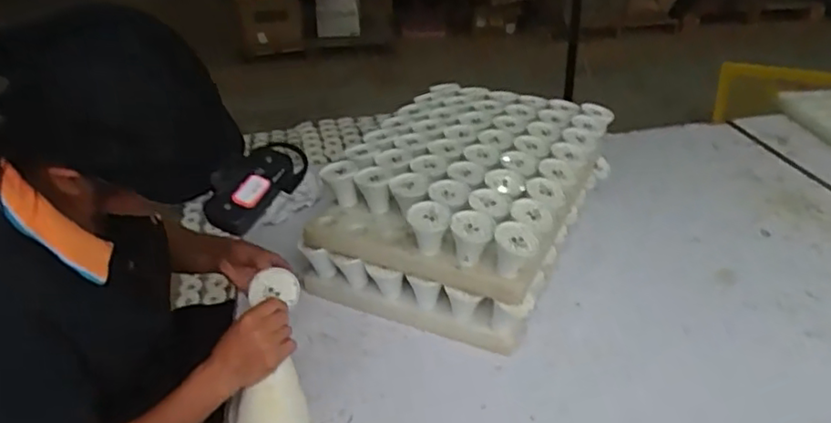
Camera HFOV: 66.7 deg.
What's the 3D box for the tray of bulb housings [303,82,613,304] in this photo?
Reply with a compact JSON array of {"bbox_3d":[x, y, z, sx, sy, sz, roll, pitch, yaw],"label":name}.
[{"bbox_3d":[0.102,-0.081,1.139,0.383,0.095,0.560,12,33,22],"label":"tray of bulb housings"}]

